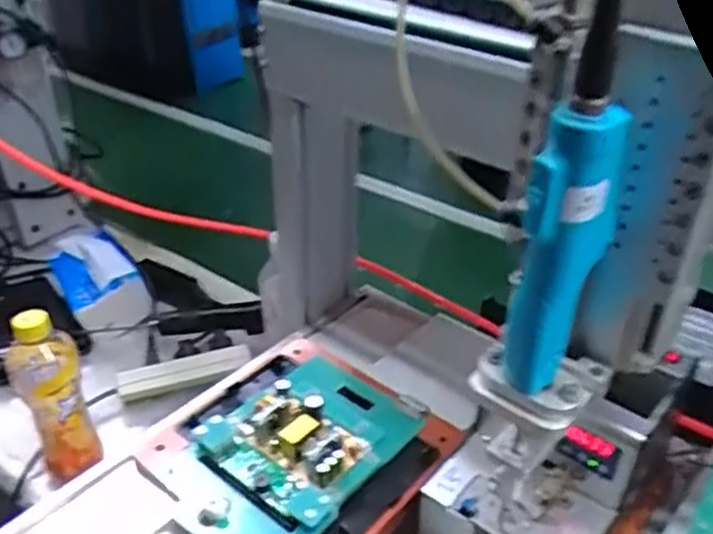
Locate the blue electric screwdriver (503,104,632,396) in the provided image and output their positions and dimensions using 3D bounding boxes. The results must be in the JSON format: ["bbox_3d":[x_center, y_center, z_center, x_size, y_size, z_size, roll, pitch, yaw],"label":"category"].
[{"bbox_3d":[0.104,0.000,0.370,0.038,0.161,0.029,12,36,18],"label":"blue electric screwdriver"}]

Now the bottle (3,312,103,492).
[{"bbox_3d":[-0.323,0.139,0.767,0.065,0.216,0.061,-17,38,-23],"label":"bottle"}]

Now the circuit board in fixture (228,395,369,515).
[{"bbox_3d":[-0.052,0.143,0.565,0.094,0.028,0.078,22,40,29],"label":"circuit board in fixture"}]

